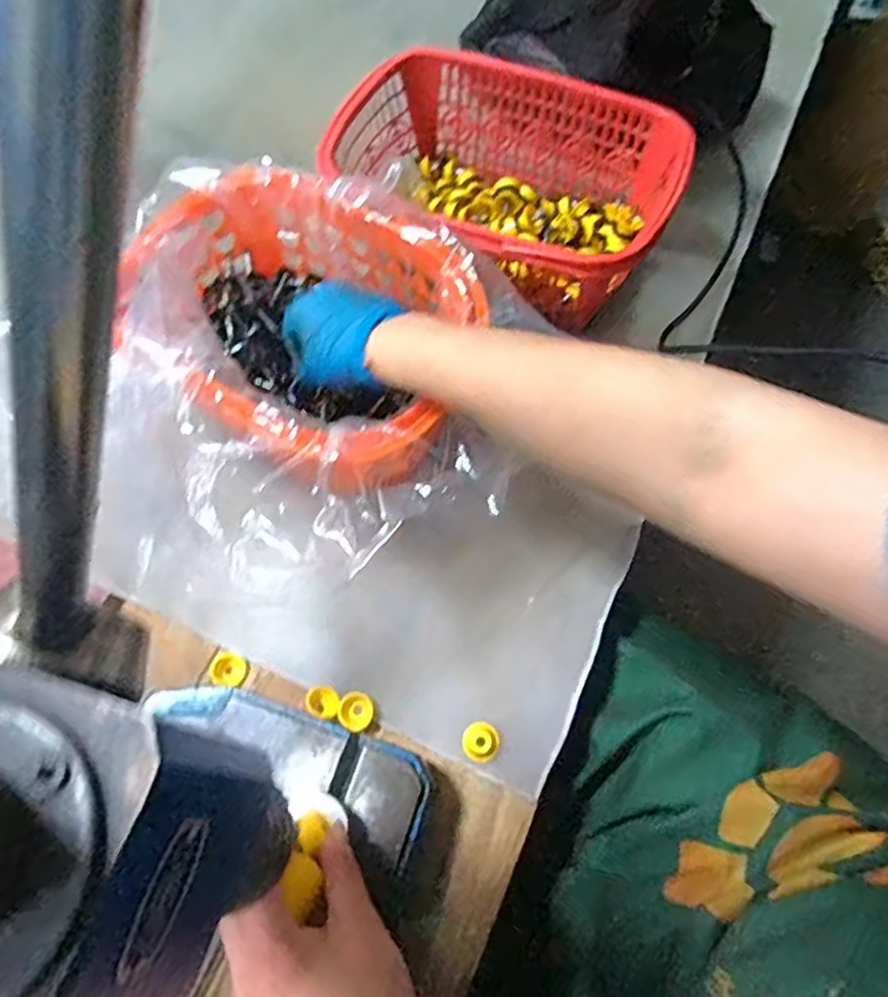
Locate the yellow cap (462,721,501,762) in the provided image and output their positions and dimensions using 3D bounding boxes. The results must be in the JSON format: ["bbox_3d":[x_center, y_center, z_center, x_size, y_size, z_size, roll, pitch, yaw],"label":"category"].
[{"bbox_3d":[0.026,0.166,0.467,0.025,0.011,0.025,-1,64,1],"label":"yellow cap"}]

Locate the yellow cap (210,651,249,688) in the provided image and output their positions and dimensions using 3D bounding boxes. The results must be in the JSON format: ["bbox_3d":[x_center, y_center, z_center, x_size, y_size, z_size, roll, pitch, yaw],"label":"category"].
[{"bbox_3d":[-0.159,0.127,0.504,0.029,0.010,0.024,9,65,6],"label":"yellow cap"}]

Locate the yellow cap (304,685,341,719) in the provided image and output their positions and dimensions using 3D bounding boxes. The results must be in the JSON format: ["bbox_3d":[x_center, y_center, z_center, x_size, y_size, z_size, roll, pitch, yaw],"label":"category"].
[{"bbox_3d":[-0.086,0.143,0.482,0.023,0.013,0.021,-1,64,1],"label":"yellow cap"}]

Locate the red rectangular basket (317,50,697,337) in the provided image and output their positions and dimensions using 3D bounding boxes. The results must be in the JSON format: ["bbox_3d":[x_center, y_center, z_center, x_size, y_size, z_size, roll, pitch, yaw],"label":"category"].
[{"bbox_3d":[0.048,-0.262,0.585,0.278,0.097,0.195,25,67,13],"label":"red rectangular basket"}]

